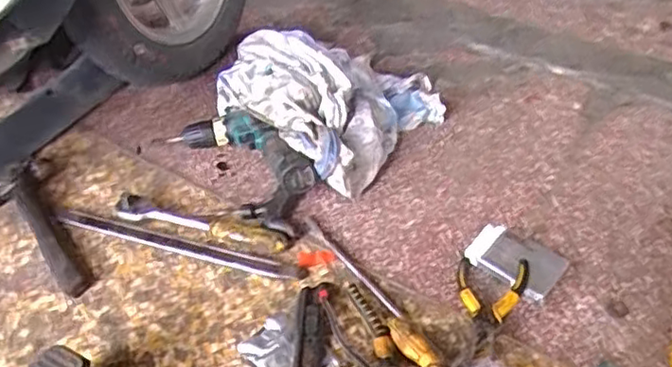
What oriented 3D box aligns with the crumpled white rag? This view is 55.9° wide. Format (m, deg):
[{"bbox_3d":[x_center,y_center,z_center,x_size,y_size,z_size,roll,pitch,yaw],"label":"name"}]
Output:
[{"bbox_3d":[-0.008,-0.146,0.954,0.282,0.122,0.303,29,51,28],"label":"crumpled white rag"}]

